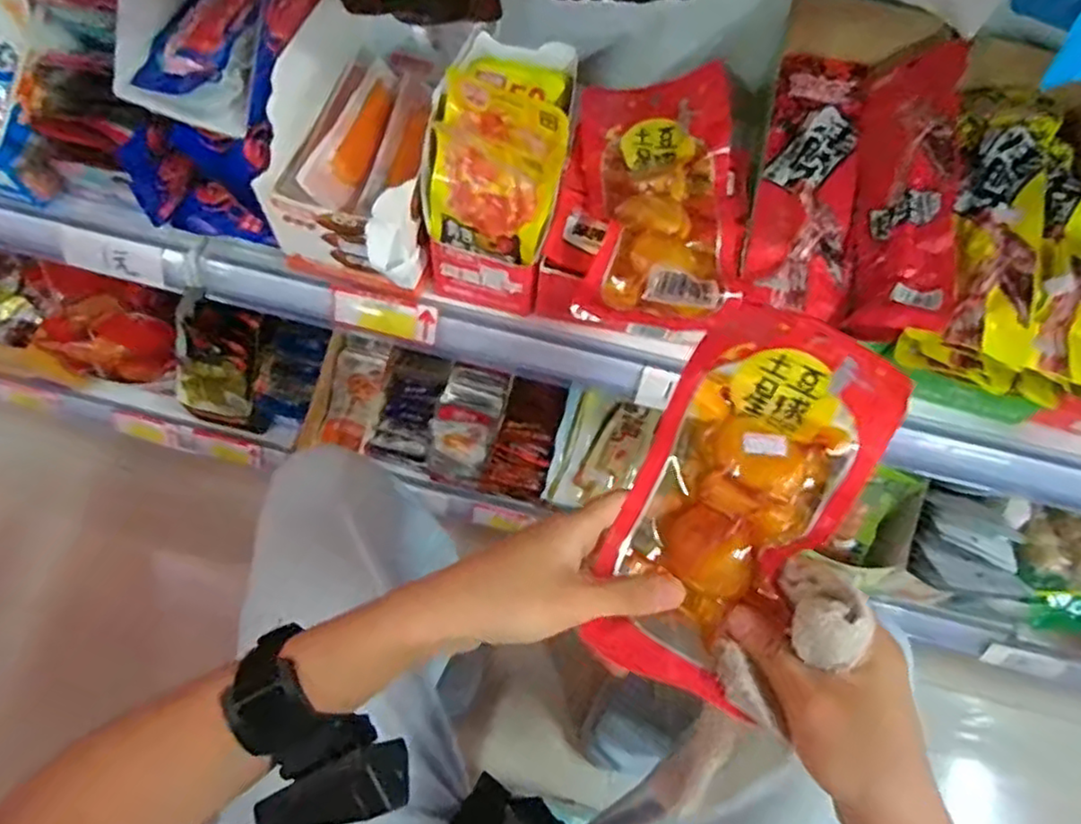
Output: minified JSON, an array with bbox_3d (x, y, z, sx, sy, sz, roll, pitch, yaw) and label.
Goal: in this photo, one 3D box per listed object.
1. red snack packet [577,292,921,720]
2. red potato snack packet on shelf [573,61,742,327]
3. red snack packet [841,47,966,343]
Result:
[{"bbox_3d":[0.106,0.038,0.363,0.105,0.029,0.221,30,71,10],"label":"red snack packet"},{"bbox_3d":[0.086,-0.168,0.515,0.112,0.045,0.204,4,66,-1],"label":"red potato snack packet on shelf"},{"bbox_3d":[0.270,-0.162,0.511,0.071,0.037,0.244,-2,67,43],"label":"red snack packet"}]

